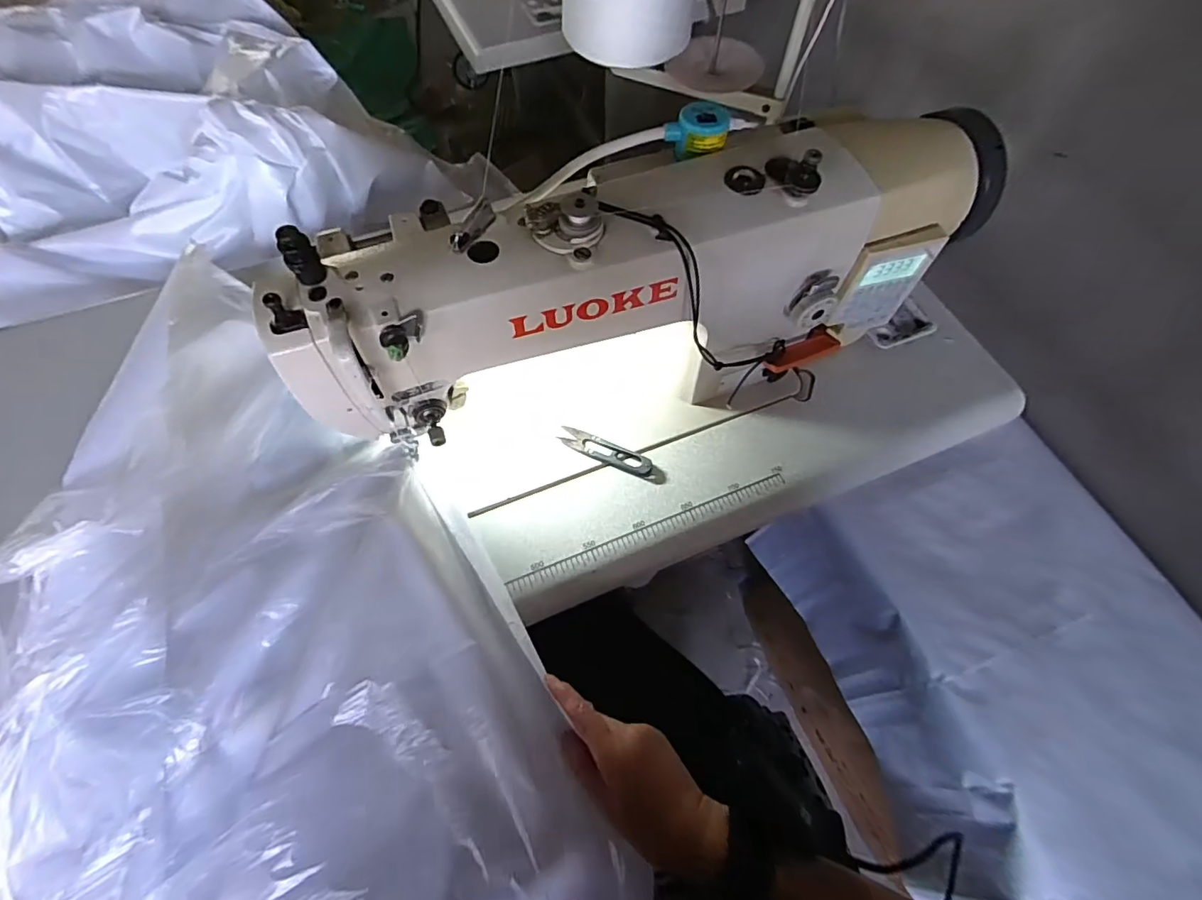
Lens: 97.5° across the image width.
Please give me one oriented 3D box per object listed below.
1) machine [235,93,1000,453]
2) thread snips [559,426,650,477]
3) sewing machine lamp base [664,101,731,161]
[{"bbox_3d":[0.056,-0.136,0.470,0.573,0.240,0.162,-18,65,-9],"label":"machine"},{"bbox_3d":[0.004,0.002,0.528,0.098,0.006,0.022,23,65,11],"label":"thread snips"},{"bbox_3d":[0.078,-0.256,0.424,0.047,0.028,0.036,16,64,7],"label":"sewing machine lamp base"}]

